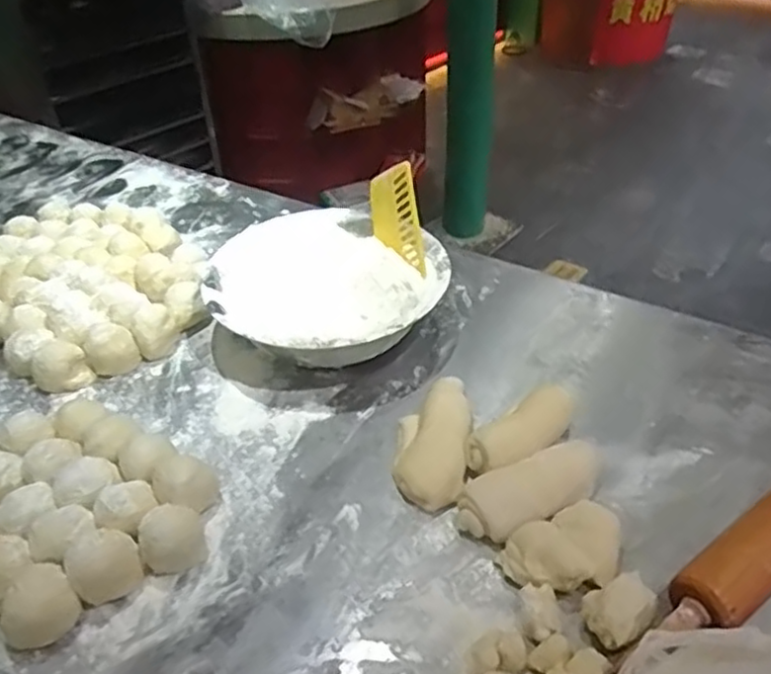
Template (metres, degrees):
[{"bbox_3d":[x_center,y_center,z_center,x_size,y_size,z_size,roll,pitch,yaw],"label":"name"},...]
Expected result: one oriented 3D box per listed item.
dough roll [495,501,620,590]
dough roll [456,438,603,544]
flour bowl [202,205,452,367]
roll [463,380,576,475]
[{"bbox_3d":[0.150,0.176,0.572,0.094,0.029,0.071,-19,39,-21],"label":"dough roll"},{"bbox_3d":[0.138,0.134,0.625,0.154,0.038,0.057,-21,42,-21],"label":"dough roll"},{"bbox_3d":[-0.069,-0.047,0.826,0.262,0.094,0.266,-2,36,1],"label":"flour bowl"},{"bbox_3d":[0.135,0.096,0.679,0.051,0.037,0.133,31,50,35],"label":"roll"}]

